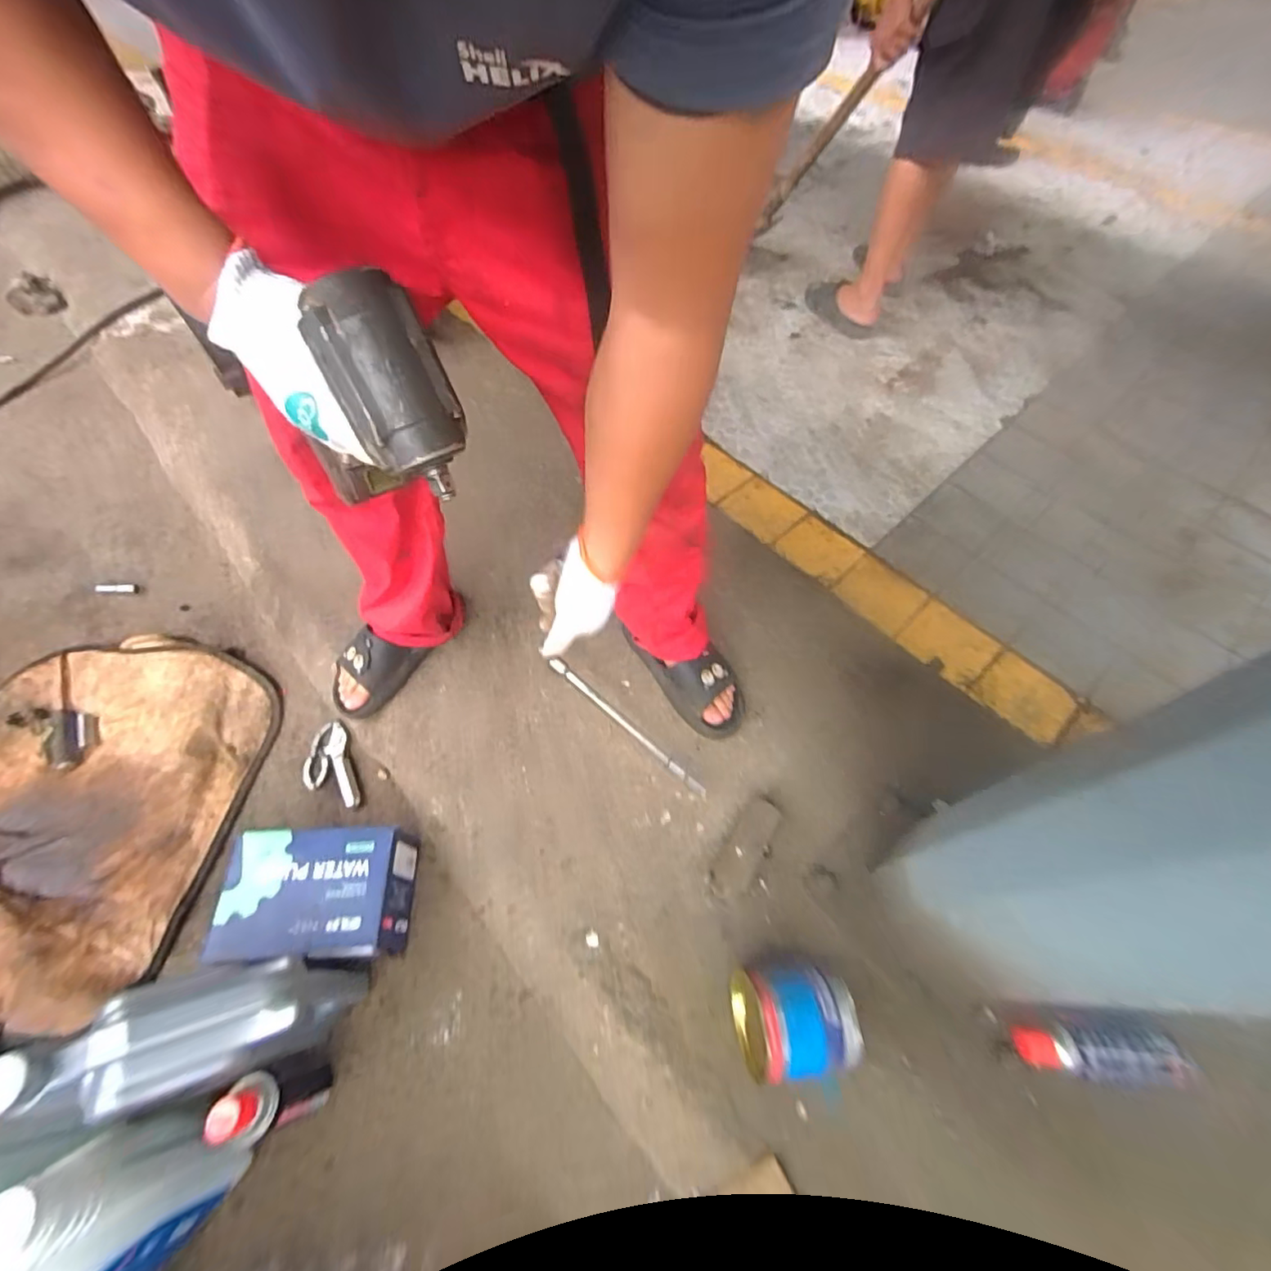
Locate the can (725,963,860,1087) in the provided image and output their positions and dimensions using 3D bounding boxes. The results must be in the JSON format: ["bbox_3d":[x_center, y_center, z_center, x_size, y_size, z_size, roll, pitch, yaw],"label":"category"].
[{"bbox_3d":[0.192,0.472,0.677,0.129,0.100,0.117,-5,58,-4],"label":"can"}]

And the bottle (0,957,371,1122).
[{"bbox_3d":[-0.483,0.447,0.627,0.234,0.298,0.103,-8,59,-6],"label":"bottle"}]

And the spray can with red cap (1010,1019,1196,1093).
[{"bbox_3d":[0.568,0.513,0.685,0.188,0.060,0.070,5,58,2],"label":"spray can with red cap"}]

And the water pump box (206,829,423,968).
[{"bbox_3d":[-0.439,0.365,0.778,0.218,0.123,0.163,-3,58,-3],"label":"water pump box"}]

